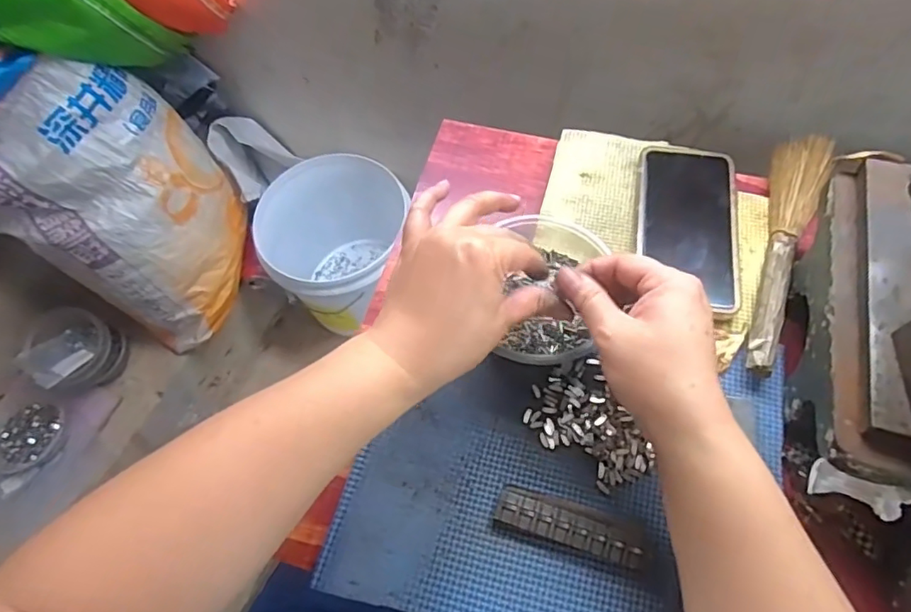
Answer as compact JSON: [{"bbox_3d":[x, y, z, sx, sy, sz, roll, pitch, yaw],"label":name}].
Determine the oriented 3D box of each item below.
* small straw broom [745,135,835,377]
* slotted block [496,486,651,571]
[{"bbox_3d":[0.252,-0.053,0.428,0.039,0.017,0.235,23,66,13],"label":"small straw broom"},{"bbox_3d":[0.073,0.137,0.353,0.092,0.013,0.029,15,64,10],"label":"slotted block"}]

